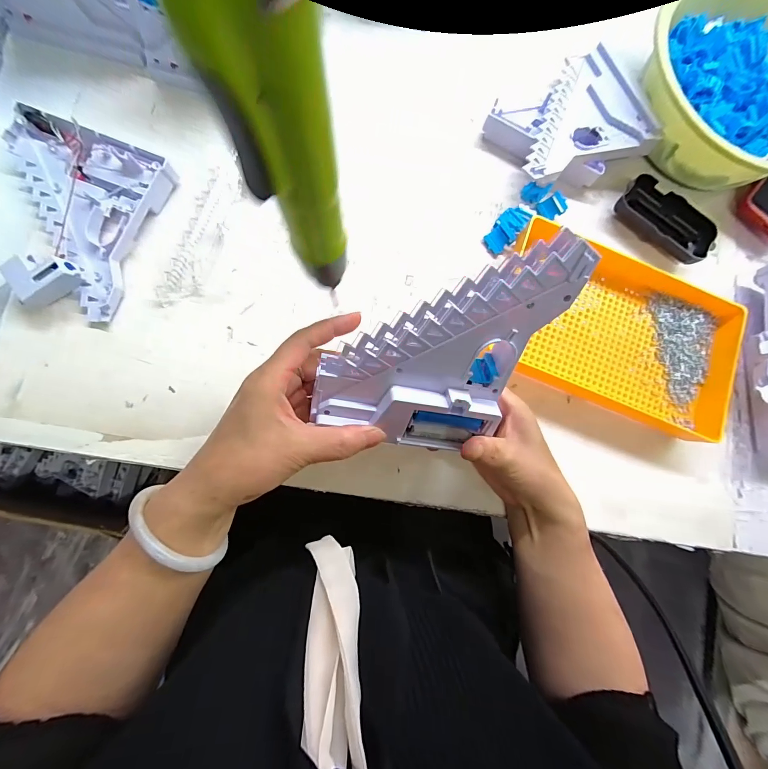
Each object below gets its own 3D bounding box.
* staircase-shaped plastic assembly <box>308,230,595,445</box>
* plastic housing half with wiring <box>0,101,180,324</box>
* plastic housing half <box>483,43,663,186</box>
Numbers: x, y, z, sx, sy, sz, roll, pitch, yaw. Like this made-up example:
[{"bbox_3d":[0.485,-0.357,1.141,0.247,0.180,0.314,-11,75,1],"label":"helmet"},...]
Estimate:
[{"bbox_3d":[0.049,-0.015,0.255,0.184,0.055,0.103,-28,120,17],"label":"staircase-shaped plastic assembly"},{"bbox_3d":[-0.283,-0.151,0.317,0.125,0.026,0.159,18,80,-4],"label":"plastic housing half with wiring"},{"bbox_3d":[0.198,-0.281,0.391,0.160,0.047,0.128,-25,85,-10],"label":"plastic housing half"}]

